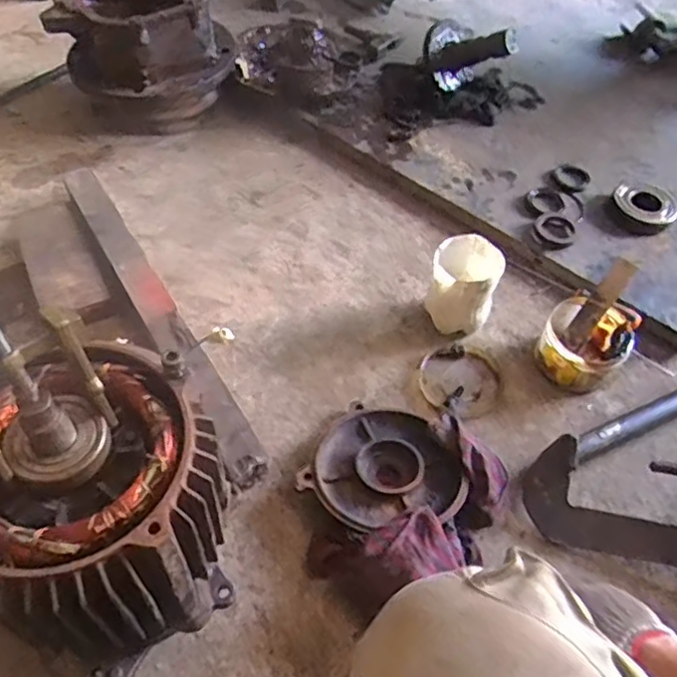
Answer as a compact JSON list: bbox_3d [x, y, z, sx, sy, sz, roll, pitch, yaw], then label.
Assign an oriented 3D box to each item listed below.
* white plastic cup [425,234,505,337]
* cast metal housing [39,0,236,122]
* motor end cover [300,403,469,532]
[{"bbox_3d":[0.177,-0.070,0.919,0.095,0.129,0.088,12,53,4],"label":"white plastic cup"},{"bbox_3d":[-0.361,-0.545,1.182,0.298,0.209,0.287,-20,58,-19],"label":"cast metal housing"},{"bbox_3d":[0.050,0.159,0.778,0.170,0.045,0.184,-31,62,-25],"label":"motor end cover"}]

